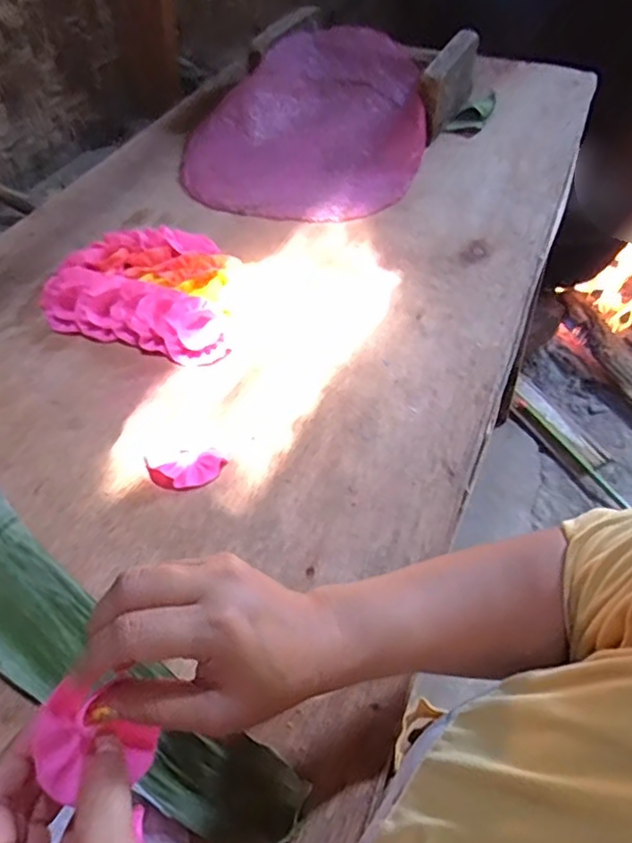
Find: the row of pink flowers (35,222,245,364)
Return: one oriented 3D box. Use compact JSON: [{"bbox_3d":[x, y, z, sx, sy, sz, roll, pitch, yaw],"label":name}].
[{"bbox_3d":[-0.179,-0.154,0.676,0.216,0.037,0.180,17,54,9],"label":"row of pink flowers"}]

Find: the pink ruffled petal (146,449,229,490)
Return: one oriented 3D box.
[{"bbox_3d":[-0.111,0.041,0.527,0.065,0.006,0.038,-12,55,-12],"label":"pink ruffled petal"}]

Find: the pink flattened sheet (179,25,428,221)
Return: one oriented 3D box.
[{"bbox_3d":[-0.009,-0.427,0.879,0.340,0.054,0.368,21,74,19],"label":"pink flattened sheet"}]

